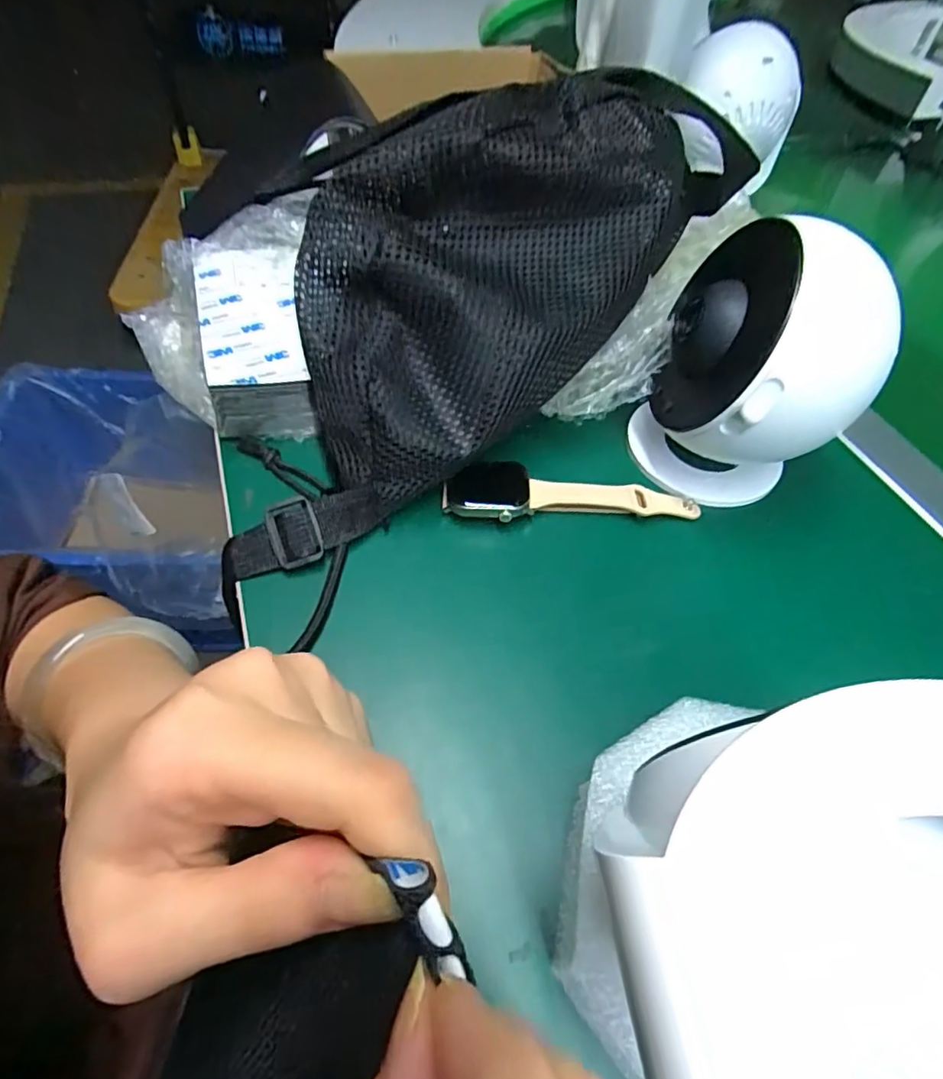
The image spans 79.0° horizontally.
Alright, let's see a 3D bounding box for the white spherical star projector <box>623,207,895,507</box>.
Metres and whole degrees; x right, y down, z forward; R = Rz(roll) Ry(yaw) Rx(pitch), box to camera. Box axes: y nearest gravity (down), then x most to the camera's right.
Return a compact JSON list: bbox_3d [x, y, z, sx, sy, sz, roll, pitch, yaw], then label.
[{"bbox_3d":[0.133,-0.075,0.272,0.093,0.121,0.087,25,54,14],"label":"white spherical star projector"}]

